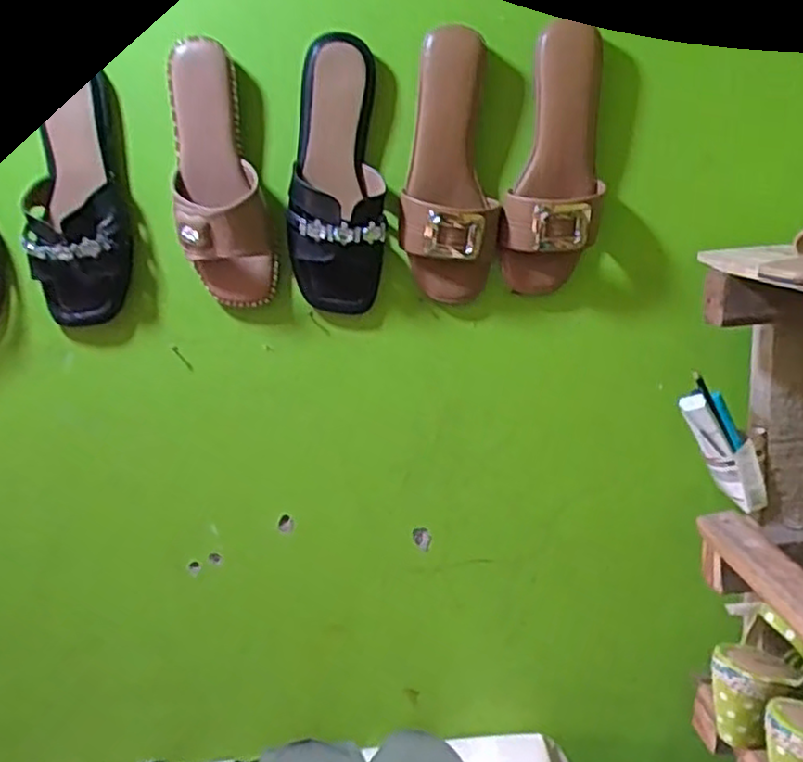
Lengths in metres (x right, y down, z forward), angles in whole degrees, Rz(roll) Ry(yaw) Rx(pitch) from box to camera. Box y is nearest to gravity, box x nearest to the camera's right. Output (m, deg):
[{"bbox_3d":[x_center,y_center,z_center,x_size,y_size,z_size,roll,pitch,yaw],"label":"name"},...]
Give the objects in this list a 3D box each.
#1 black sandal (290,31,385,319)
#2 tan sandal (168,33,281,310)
[{"bbox_3d":[-0.064,-0.188,0.704,0.095,0.239,0.049,-6,14,-8],"label":"black sandal"},{"bbox_3d":[-0.172,-0.192,0.698,0.086,0.236,0.055,-7,15,-12],"label":"tan sandal"}]

